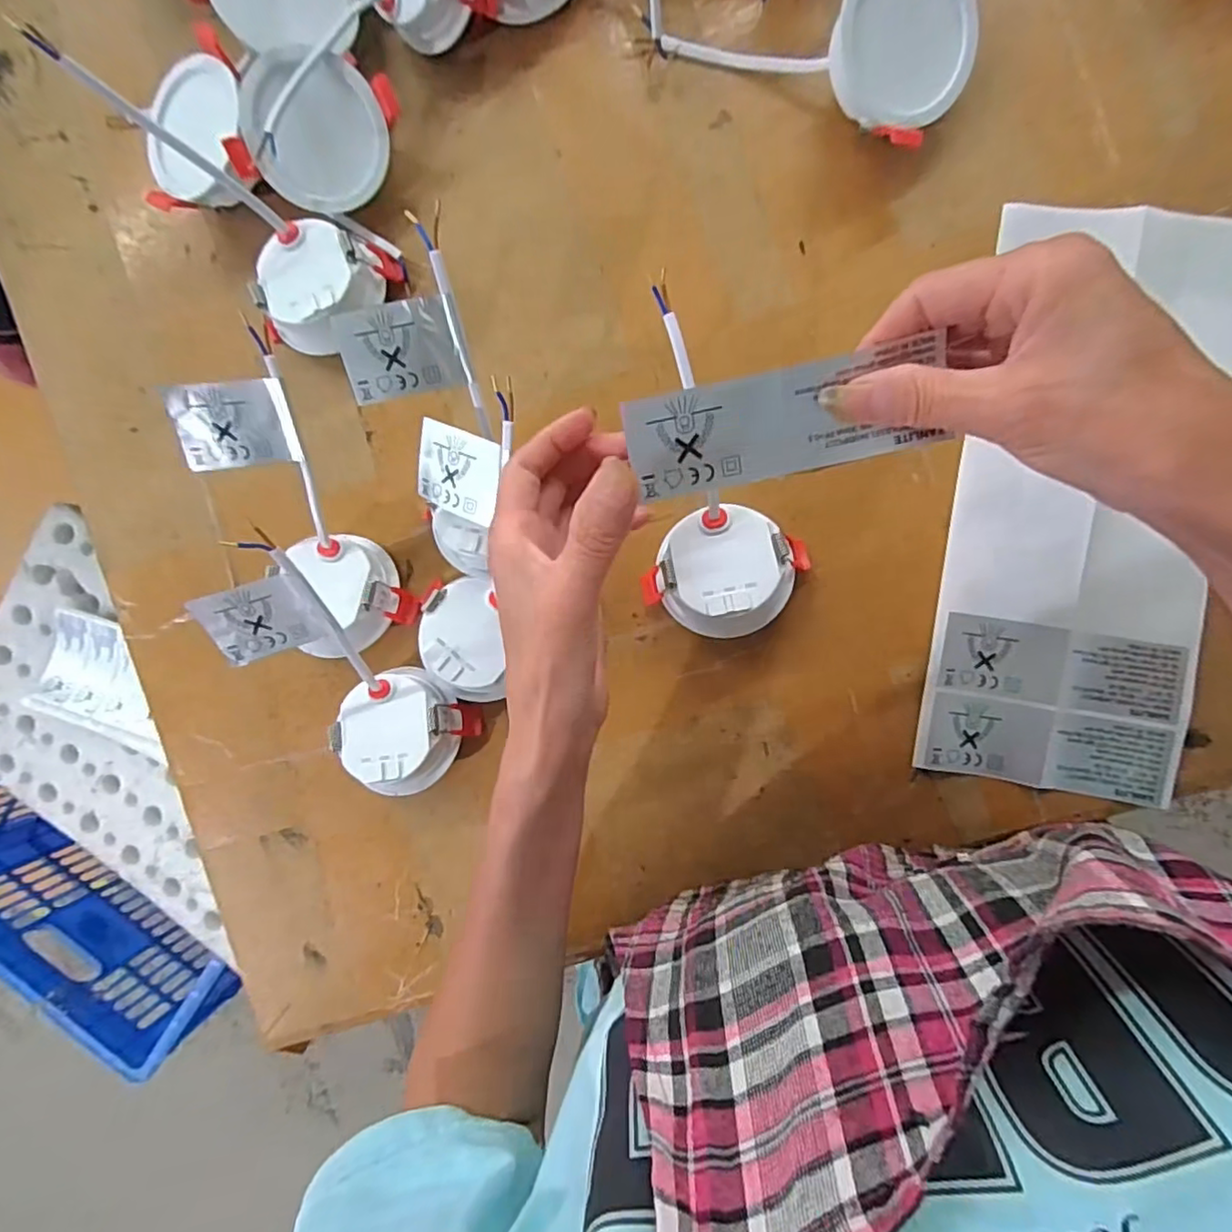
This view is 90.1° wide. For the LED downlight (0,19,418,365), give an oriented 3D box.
[{"bbox_3d":[-0.198,-0.201,0.318,0.129,0.096,0.073,31,95,5],"label":"LED downlight"}]

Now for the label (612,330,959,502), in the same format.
[{"bbox_3d":[0.061,-0.071,0.229,0.110,0.006,0.039,-11,118,3],"label":"label"}]

